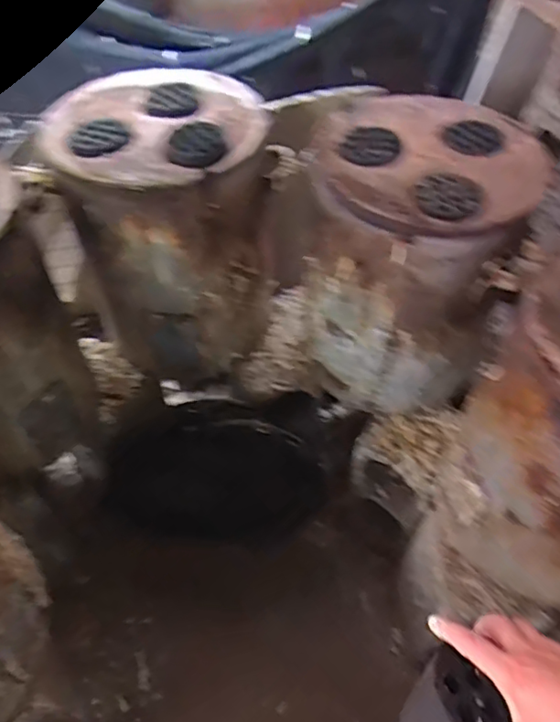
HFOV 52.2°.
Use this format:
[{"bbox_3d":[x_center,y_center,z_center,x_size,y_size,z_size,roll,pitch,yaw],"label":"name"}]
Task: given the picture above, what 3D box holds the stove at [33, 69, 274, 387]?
[{"bbox_3d":[-0.211,-0.256,1.129,0.350,0.456,0.361,1,51,-1],"label":"stove"}]

